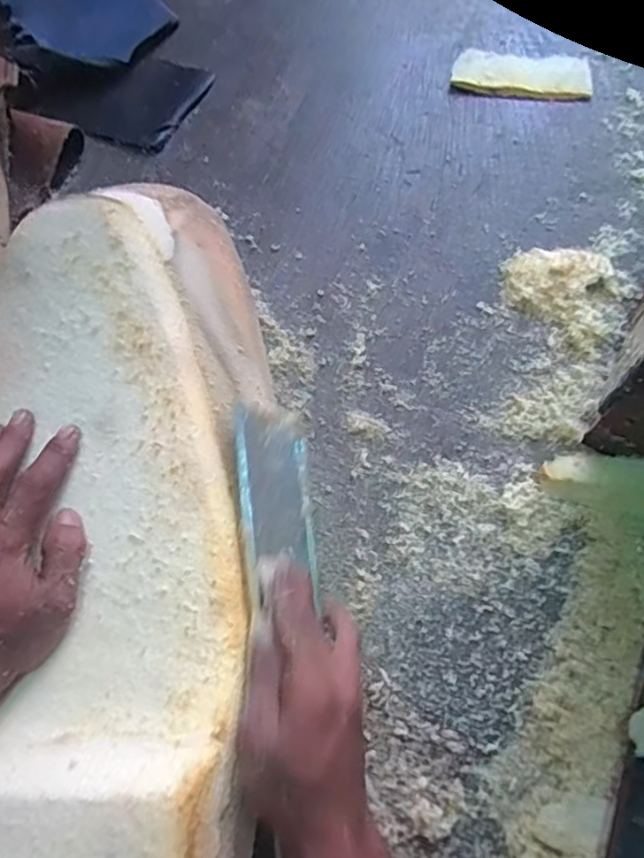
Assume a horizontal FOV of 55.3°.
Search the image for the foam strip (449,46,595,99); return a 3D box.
[{"bbox_3d":[0.222,-0.395,0.683,0.148,0.008,0.062,9,71,5],"label":"foam strip"}]

